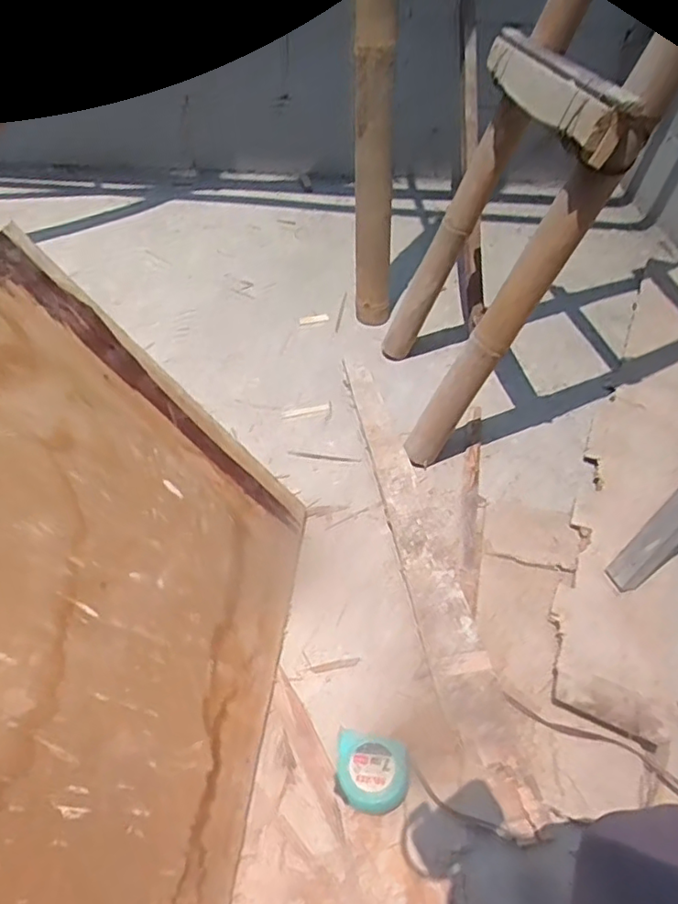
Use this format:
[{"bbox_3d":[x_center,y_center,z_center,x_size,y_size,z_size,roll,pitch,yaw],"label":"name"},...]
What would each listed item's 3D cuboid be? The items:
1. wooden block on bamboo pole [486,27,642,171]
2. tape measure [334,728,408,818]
[{"bbox_3d":[0.291,-0.506,0.837,0.054,0.071,0.392,-4,46,-5],"label":"wooden block on bamboo pole"},{"bbox_3d":[0.035,0.345,0.651,0.080,0.043,0.075,10,45,6],"label":"tape measure"}]

